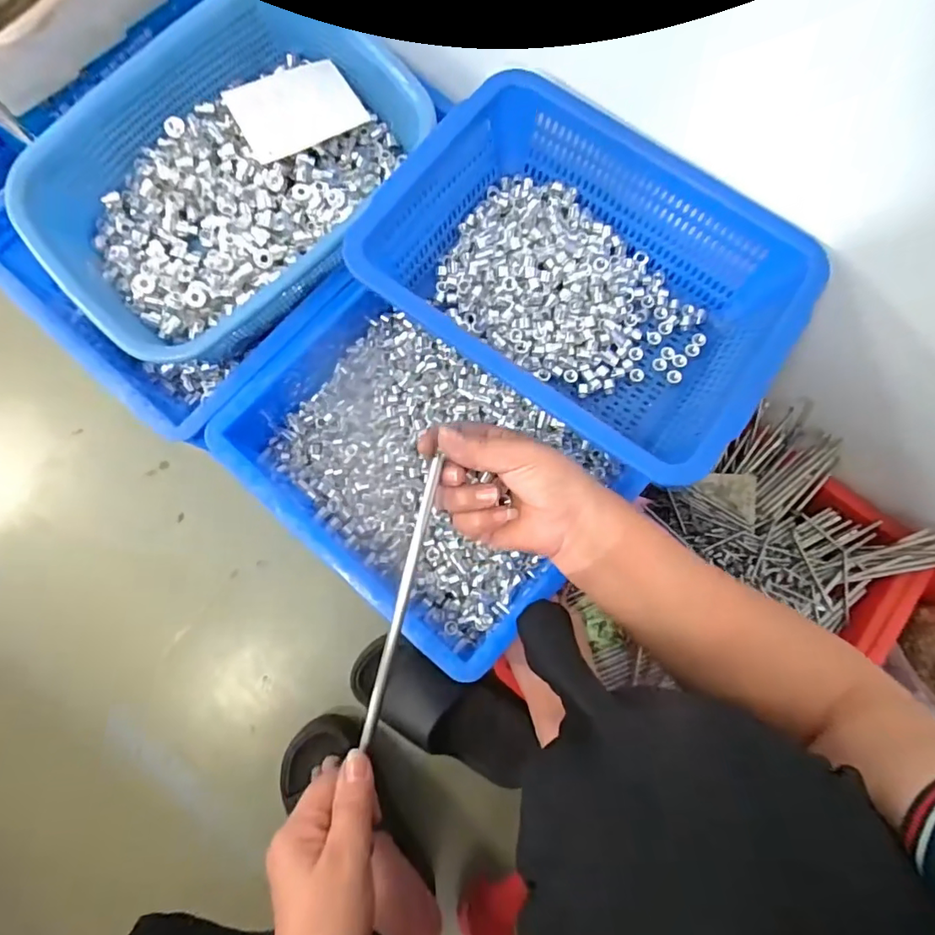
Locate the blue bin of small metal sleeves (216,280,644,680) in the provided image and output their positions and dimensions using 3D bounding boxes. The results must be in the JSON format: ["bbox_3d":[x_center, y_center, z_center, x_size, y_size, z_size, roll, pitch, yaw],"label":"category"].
[{"bbox_3d":[-0.052,0.000,0.479,0.296,0.070,0.209,37,80,8],"label":"blue bin of small metal sleeves"}]

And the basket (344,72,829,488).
[{"bbox_3d":[0.092,-0.145,0.442,0.308,0.102,0.231,39,81,8],"label":"basket"}]

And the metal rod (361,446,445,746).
[{"bbox_3d":[-0.044,0.090,0.354,0.008,0.005,0.183,14,85,3],"label":"metal rod"}]

